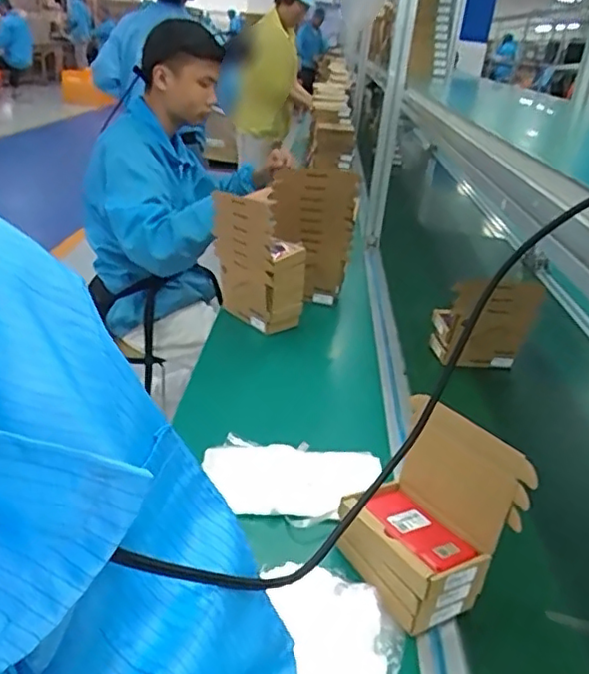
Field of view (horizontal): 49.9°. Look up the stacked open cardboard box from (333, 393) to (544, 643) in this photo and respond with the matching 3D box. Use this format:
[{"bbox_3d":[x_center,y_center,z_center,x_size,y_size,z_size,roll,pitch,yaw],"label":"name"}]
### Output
[{"bbox_3d":[0.124,0.170,0.611,0.116,0.169,0.140,-6,28,-25],"label":"stacked open cardboard box"}]

